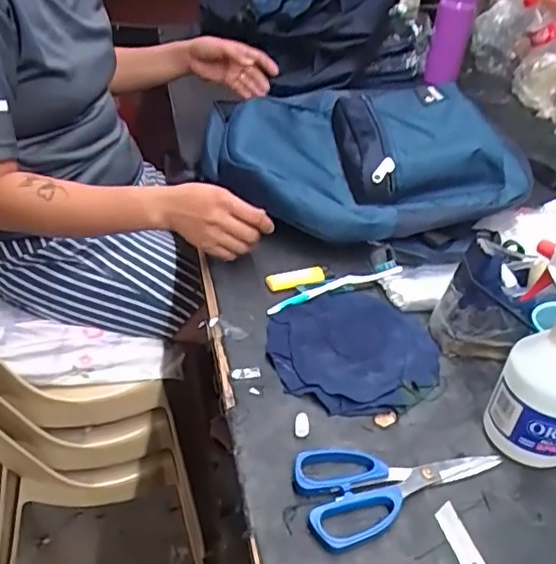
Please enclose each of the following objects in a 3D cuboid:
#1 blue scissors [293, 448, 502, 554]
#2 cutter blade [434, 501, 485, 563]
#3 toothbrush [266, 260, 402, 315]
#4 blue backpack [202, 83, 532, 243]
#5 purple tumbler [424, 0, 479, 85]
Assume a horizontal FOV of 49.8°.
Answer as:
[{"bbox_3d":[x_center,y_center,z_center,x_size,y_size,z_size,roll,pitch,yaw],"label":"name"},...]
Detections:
[{"bbox_3d":[0.101,0.157,0.487,0.174,0.014,0.079,-10,40,-19],"label":"blue scissors"},{"bbox_3d":[0.139,0.196,0.454,0.020,0.004,0.060,-7,39,-16],"label":"cutter blade"},{"bbox_3d":[0.065,0.004,0.683,0.176,0.012,0.021,-14,41,-24],"label":"toothbrush"},{"bbox_3d":[0.100,-0.181,0.828,0.371,0.130,0.323,-8,39,-17],"label":"blue backpack"},{"bbox_3d":[0.359,-0.520,1.233,0.073,0.208,0.071,17,38,15],"label":"purple tumbler"}]

